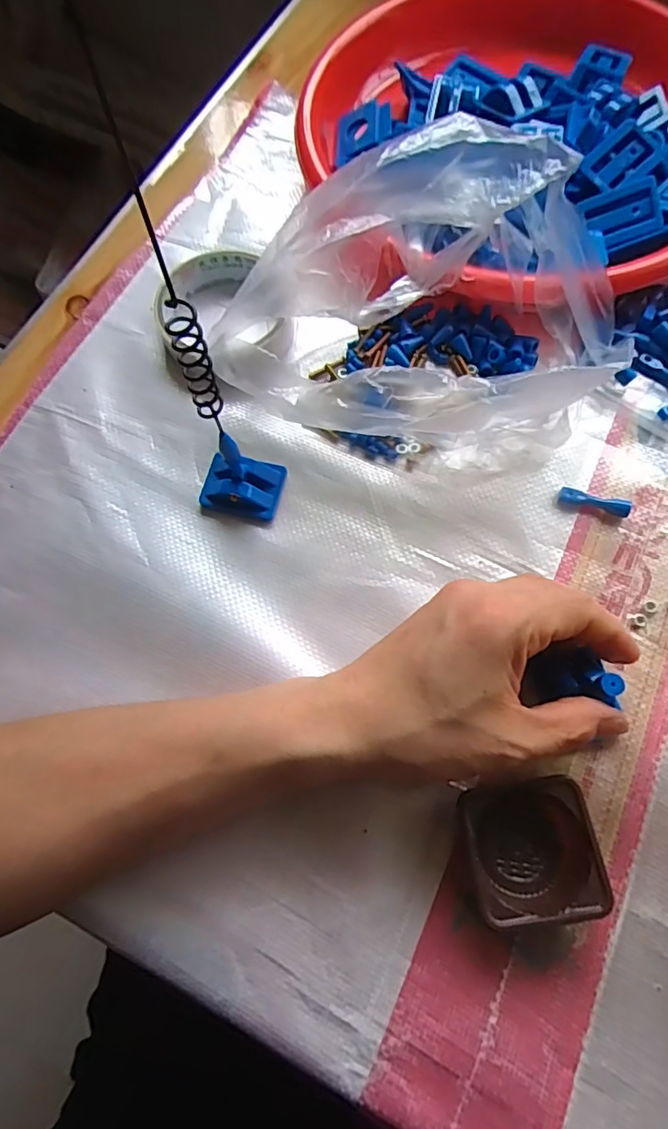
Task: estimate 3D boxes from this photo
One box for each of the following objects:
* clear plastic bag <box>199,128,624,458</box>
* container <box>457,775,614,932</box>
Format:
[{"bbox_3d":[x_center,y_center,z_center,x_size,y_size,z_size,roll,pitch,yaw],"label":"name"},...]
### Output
[{"bbox_3d":[0.045,-0.136,0.286,0.203,0.113,0.133,16,72,7],"label":"clear plastic bag"},{"bbox_3d":[0.083,0.124,0.237,0.053,0.028,0.055,-8,70,-1],"label":"container"}]

